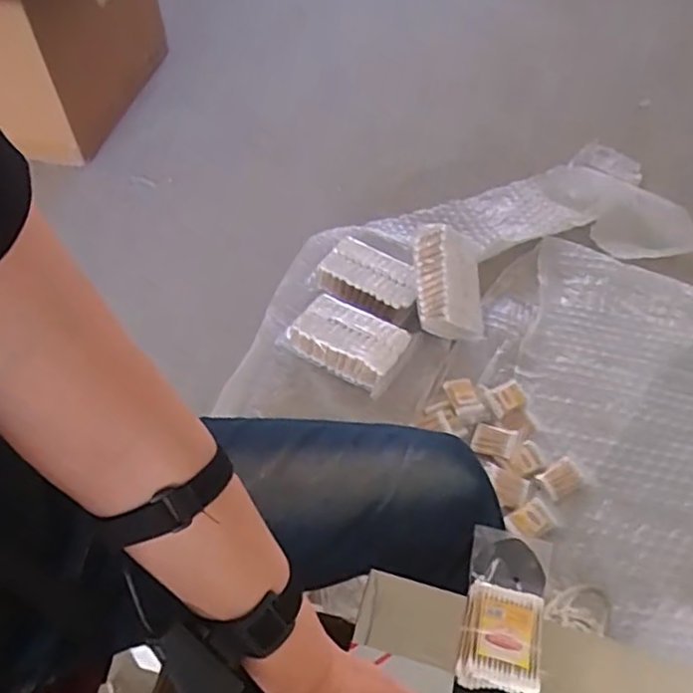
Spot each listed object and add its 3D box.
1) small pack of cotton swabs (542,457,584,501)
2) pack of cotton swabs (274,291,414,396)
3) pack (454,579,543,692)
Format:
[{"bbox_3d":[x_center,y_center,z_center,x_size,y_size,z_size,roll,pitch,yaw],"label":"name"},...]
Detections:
[{"bbox_3d":[0.364,0.223,1.036,0.071,0.011,0.046,-28,58,-19],"label":"small pack of cotton swabs"},{"bbox_3d":[0.002,-0.016,1.176,0.214,0.057,0.126,27,58,20],"label":"pack of cotton swabs"},{"bbox_3d":[0.123,0.231,0.486,0.061,0.011,0.078,11,54,10],"label":"pack"}]

